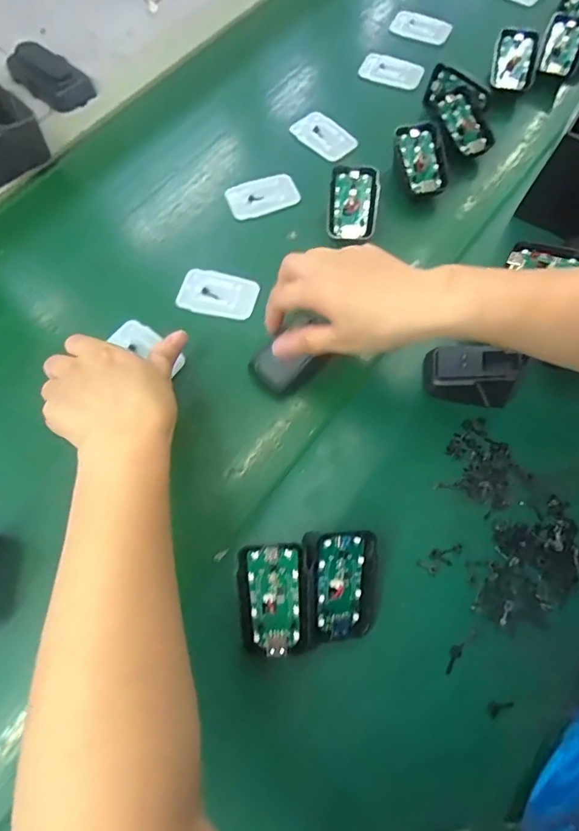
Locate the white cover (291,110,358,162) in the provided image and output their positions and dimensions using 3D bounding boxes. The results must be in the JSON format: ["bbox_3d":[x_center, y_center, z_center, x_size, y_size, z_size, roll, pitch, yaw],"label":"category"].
[{"bbox_3d":[0.038,-0.299,0.488,0.072,0.009,0.042,43,75,15],"label":"white cover"}]

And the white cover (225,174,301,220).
[{"bbox_3d":[-0.027,-0.220,0.457,0.070,0.006,0.043,-19,70,-7],"label":"white cover"}]

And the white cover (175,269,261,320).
[{"bbox_3d":[-0.064,-0.110,0.412,0.069,0.004,0.045,14,70,6],"label":"white cover"}]

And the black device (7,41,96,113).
[{"bbox_3d":[-0.266,-0.377,0.506,0.098,0.030,0.050,40,74,15],"label":"black device"}]

